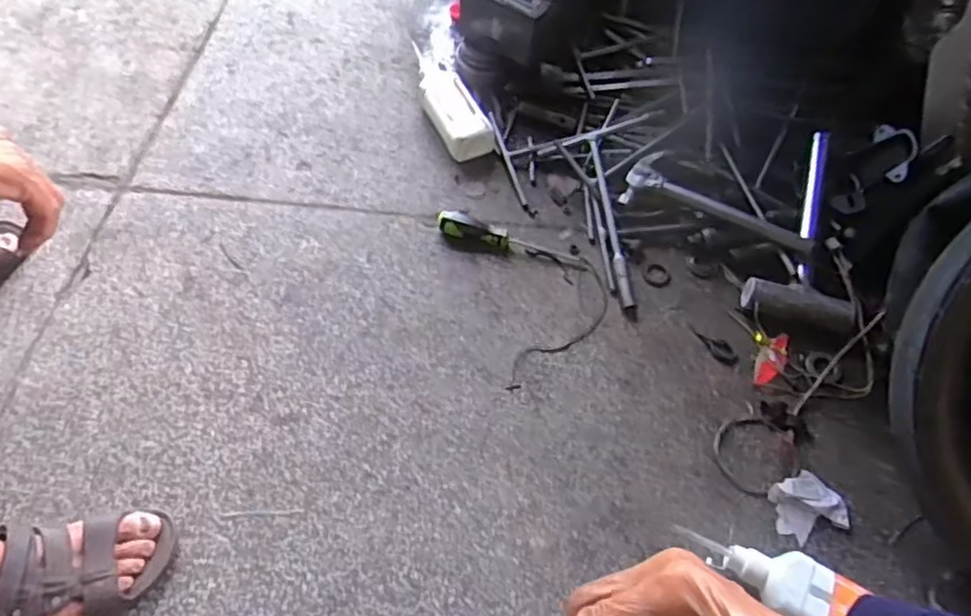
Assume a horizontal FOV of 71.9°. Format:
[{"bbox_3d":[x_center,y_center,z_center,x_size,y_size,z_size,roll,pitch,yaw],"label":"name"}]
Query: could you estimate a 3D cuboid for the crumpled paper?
[{"bbox_3d":[0.389,0.238,0.806,0.079,0.029,0.073,-18,59,-16],"label":"crumpled paper"}]

